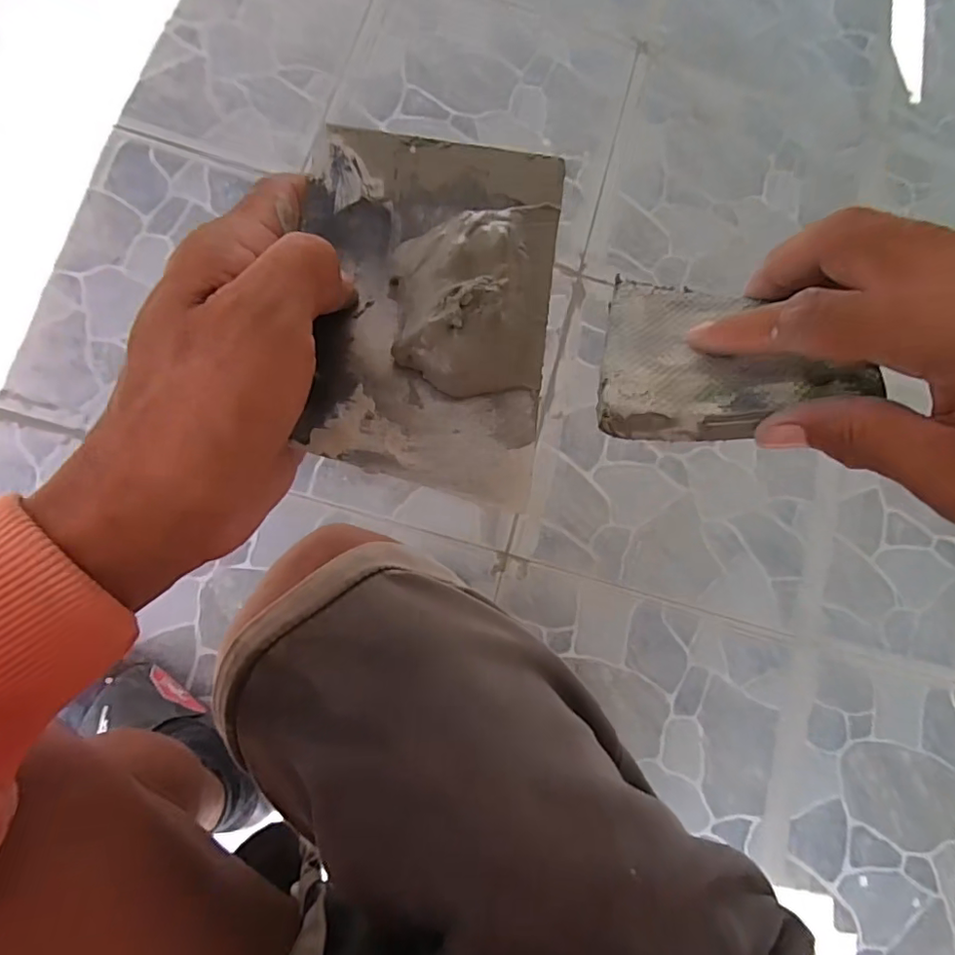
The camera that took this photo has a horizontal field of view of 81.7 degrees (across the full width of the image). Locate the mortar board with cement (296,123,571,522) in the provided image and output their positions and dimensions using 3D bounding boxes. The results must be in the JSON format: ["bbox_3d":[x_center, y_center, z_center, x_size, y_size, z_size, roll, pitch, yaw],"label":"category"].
[{"bbox_3d":[-0.017,-0.065,0.195,0.089,0.025,0.135,8,81,-3],"label":"mortar board with cement"}]

